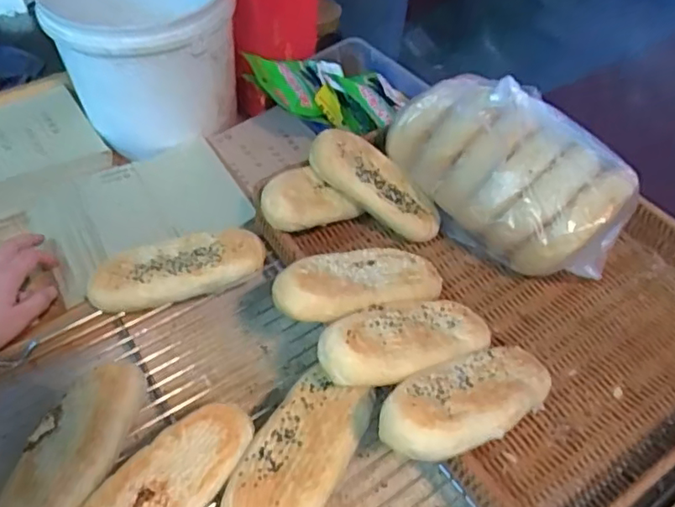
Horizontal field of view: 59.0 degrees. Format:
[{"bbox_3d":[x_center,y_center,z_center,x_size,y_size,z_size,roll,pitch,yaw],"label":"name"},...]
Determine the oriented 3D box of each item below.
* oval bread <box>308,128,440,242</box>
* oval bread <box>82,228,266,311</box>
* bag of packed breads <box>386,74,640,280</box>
[{"bbox_3d":[0.038,-0.066,0.560,0.137,0.028,0.056,37,54,-6],"label":"oval bread"},{"bbox_3d":[-0.143,0.014,0.538,0.152,0.028,0.056,-11,50,-9],"label":"oval bread"},{"bbox_3d":[0.155,-0.074,0.532,0.135,0.097,0.218,-39,69,-2],"label":"bag of packed breads"}]

